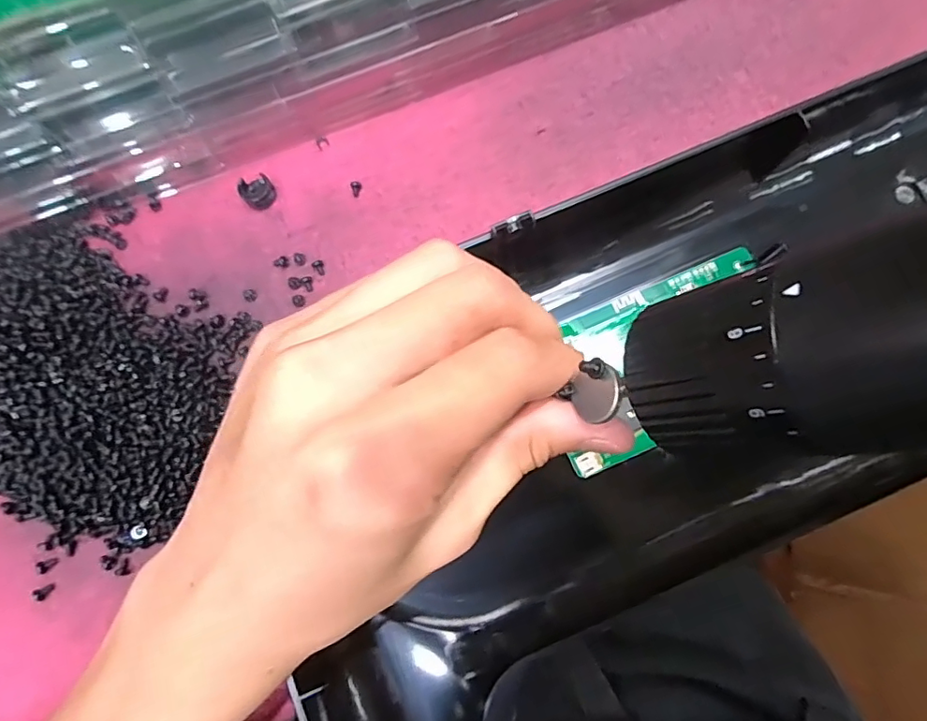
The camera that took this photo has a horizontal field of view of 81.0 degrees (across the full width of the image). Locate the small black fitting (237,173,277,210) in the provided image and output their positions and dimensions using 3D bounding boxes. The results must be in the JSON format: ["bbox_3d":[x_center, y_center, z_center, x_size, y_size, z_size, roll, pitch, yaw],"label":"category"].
[{"bbox_3d":[-0.093,-0.076,0.245,0.015,0.007,0.014,0,76,1],"label":"small black fitting"}]

